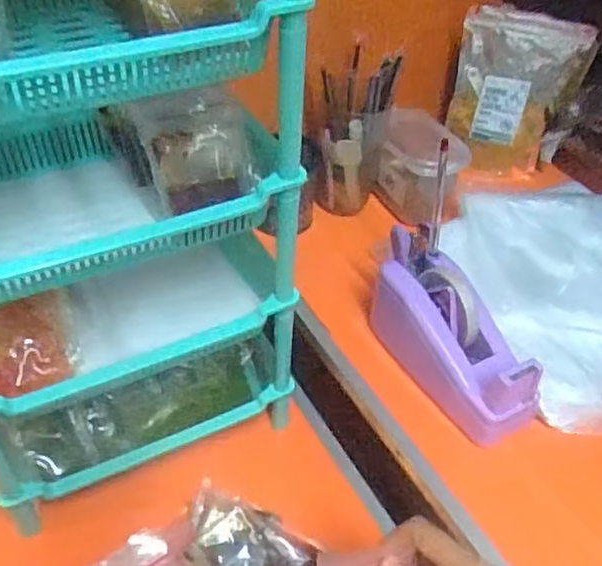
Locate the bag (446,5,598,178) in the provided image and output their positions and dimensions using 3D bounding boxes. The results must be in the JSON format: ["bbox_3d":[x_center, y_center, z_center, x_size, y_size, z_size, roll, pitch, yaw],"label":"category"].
[{"bbox_3d":[0.284,-0.246,0.860,0.164,0.203,0.047,10,44,6],"label":"bag"}]

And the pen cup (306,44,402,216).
[{"bbox_3d":[0.057,-0.182,0.792,0.071,0.187,0.078,-26,51,-28],"label":"pen cup"}]

